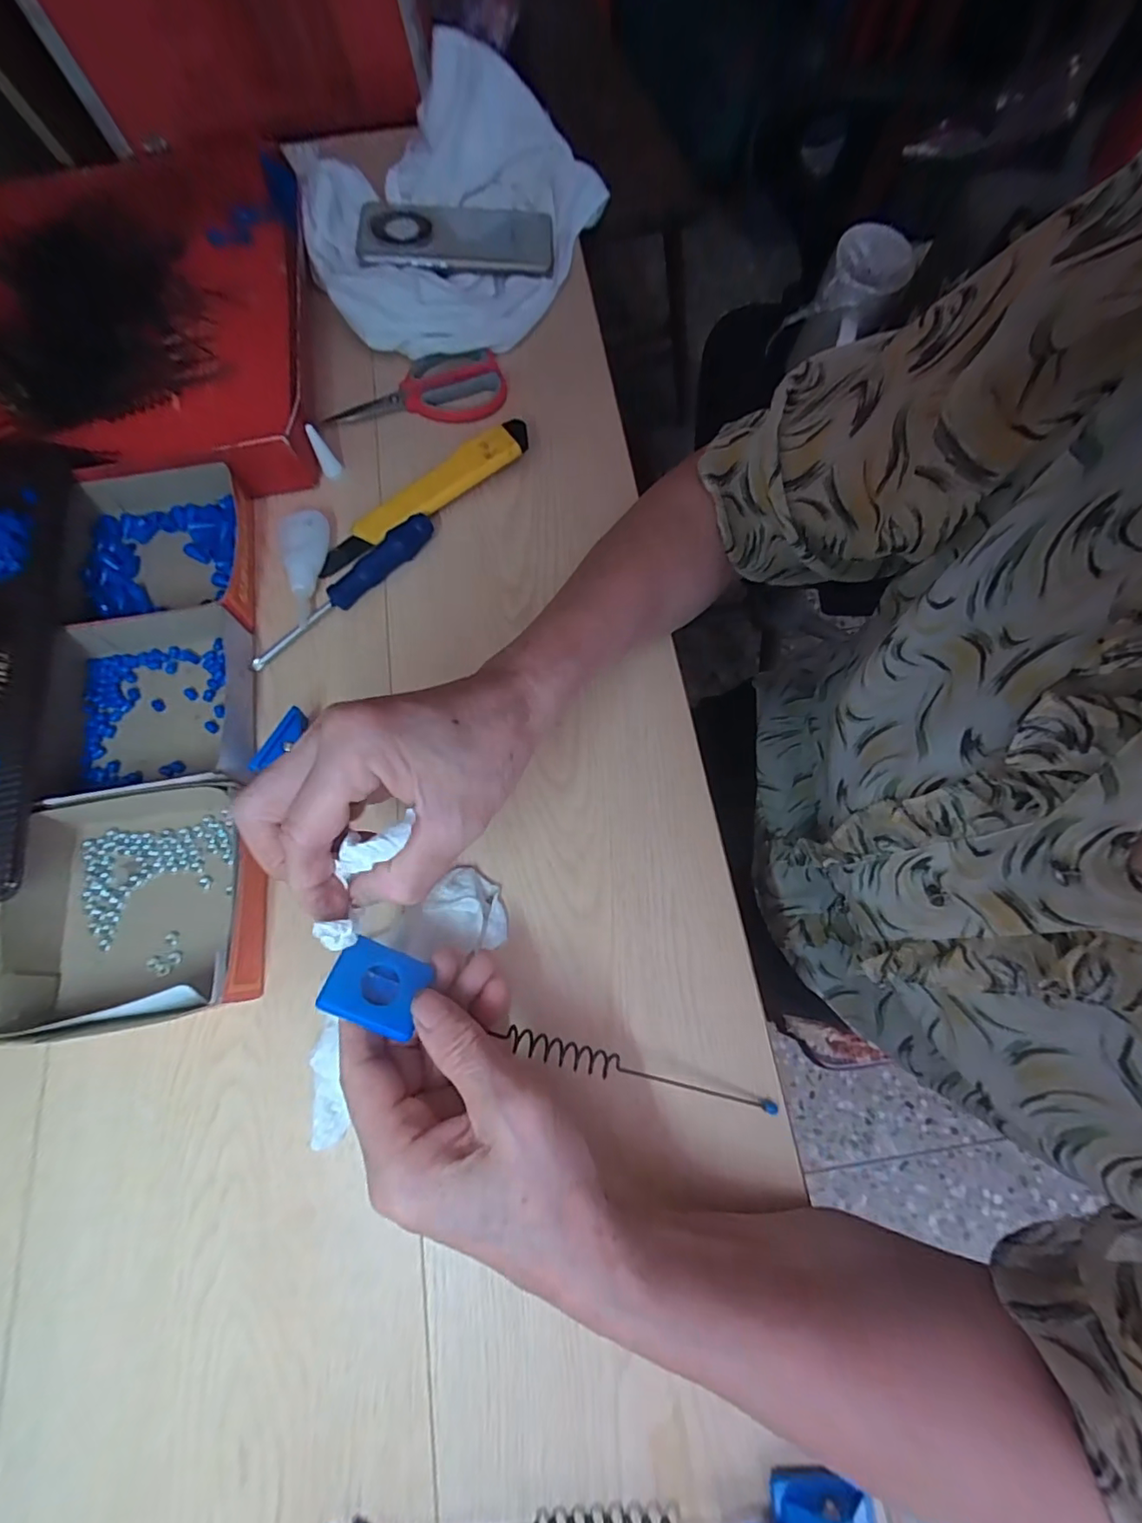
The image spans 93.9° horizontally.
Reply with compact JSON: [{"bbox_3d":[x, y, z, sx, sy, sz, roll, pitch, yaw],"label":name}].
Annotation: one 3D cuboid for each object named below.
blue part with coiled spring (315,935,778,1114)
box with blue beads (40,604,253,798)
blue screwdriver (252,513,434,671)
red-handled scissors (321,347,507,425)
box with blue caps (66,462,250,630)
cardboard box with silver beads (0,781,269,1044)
[{"bbox_3d":[-0.003,0.139,0.265,0.231,0.022,0.030,24,72,-14],"label":"blue part with coiled spring"},{"bbox_3d":[-0.271,-0.041,0.337,0.128,0.035,0.129,-11,73,-5],"label":"box with blue beads"},{"bbox_3d":[-0.158,-0.120,0.369,0.153,0.017,0.023,-41,78,-13],"label":"blue screwdriver"},{"bbox_3d":[-0.124,-0.296,0.429,0.139,0.012,0.065,-13,73,-5],"label":"red-handled scissors"},{"bbox_3d":[-0.289,-0.143,0.367,0.130,0.033,0.110,-7,73,-3],"label":"box with blue caps"},{"bbox_3d":[-0.239,0.076,0.294,0.133,0.033,0.124,-10,73,-4],"label":"cardboard box with silver beads"}]

